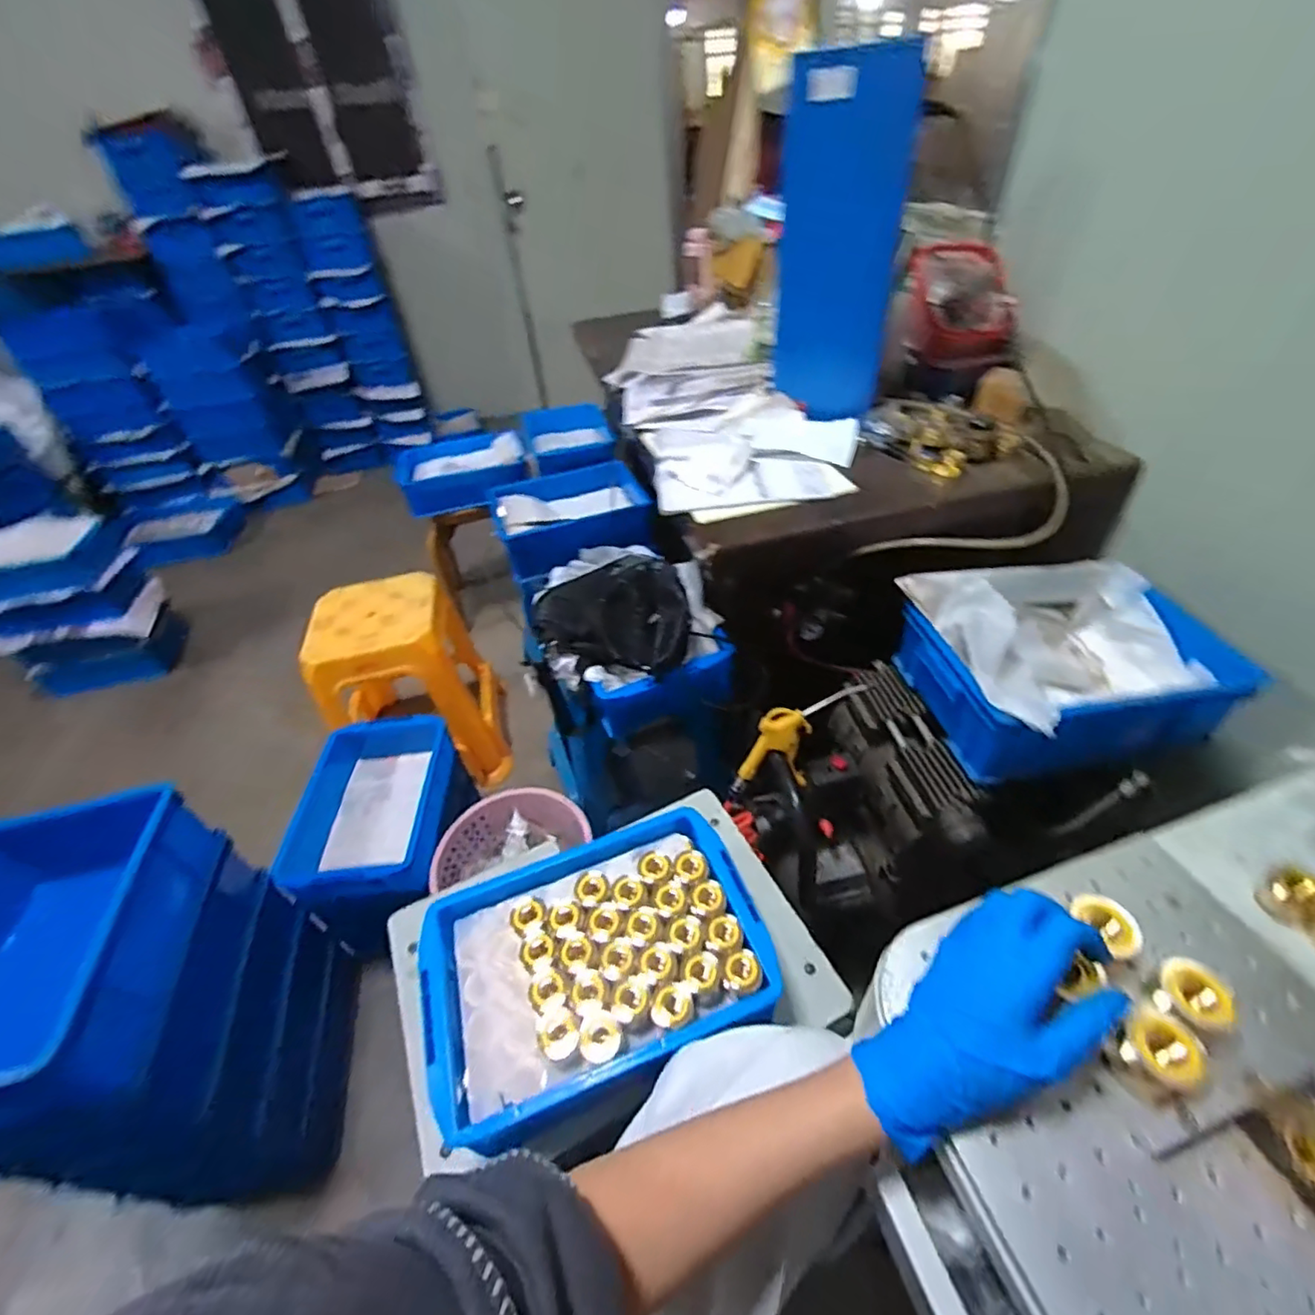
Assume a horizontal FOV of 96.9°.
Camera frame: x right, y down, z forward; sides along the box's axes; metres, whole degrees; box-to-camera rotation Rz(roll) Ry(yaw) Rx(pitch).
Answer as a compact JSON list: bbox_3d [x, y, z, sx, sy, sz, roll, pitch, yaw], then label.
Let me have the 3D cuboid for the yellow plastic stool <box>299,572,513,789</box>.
[{"bbox_3d":[-0.600,0.058,1.436,0.336,0.425,0.389,-16,43,-9],"label":"yellow plastic stool"}]

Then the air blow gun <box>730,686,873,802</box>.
[{"bbox_3d":[0.190,0.126,0.838,0.102,0.250,0.029,20,29,-3],"label":"air blow gun"}]

